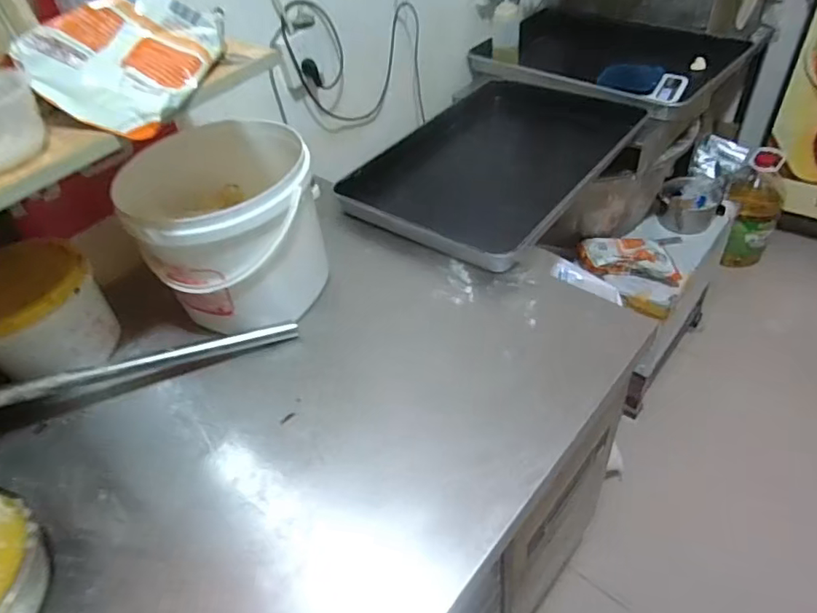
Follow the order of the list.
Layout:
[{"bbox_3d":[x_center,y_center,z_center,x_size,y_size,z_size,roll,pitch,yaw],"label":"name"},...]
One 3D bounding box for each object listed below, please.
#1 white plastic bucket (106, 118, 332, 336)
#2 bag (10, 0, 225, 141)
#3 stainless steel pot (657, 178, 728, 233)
[{"bbox_3d":[-0.260,-0.115,0.830,0.247,0.262,0.234,-4,44,4],"label":"white plastic bucket"},{"bbox_3d":[-0.302,-0.273,0.599,0.148,0.083,0.199,9,46,17],"label":"bag"},{"bbox_3d":[0.774,-0.280,1.513,0.157,0.095,0.157,-4,44,4],"label":"stainless steel pot"}]

